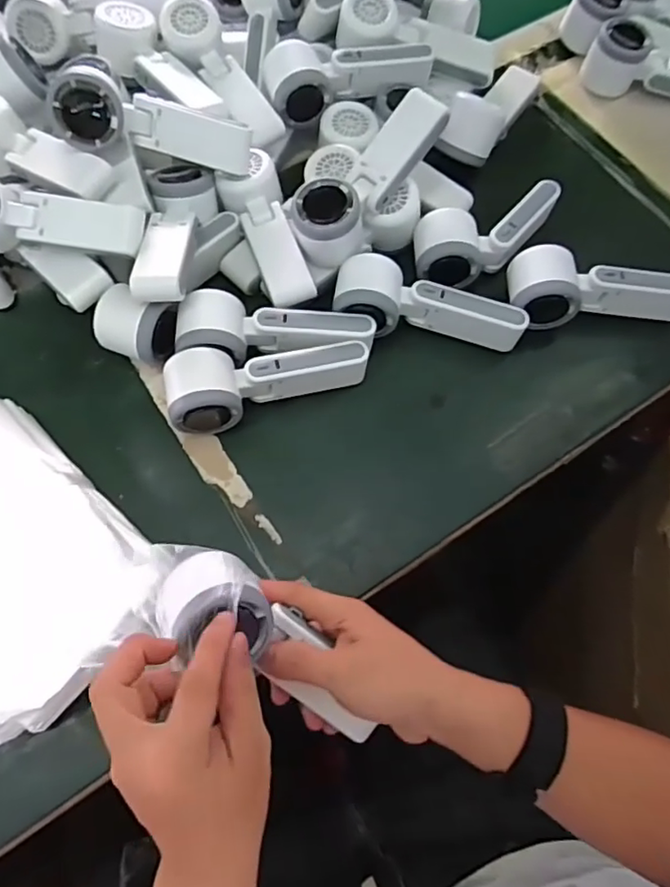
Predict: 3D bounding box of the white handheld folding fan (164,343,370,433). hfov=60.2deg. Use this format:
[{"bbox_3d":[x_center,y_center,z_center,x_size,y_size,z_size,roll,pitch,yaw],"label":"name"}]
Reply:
[{"bbox_3d":[-0.053,-0.047,0.479,0.162,0.053,0.056,-8,70,-4],"label":"white handheld folding fan"}]

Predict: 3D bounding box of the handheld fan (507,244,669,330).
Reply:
[{"bbox_3d":[0.237,-0.143,0.526,0.162,0.053,0.066,-6,69,-3],"label":"handheld fan"}]

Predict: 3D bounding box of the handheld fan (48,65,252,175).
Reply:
[{"bbox_3d":[-0.153,-0.265,0.489,0.162,0.065,0.072,5,68,-21],"label":"handheld fan"}]

